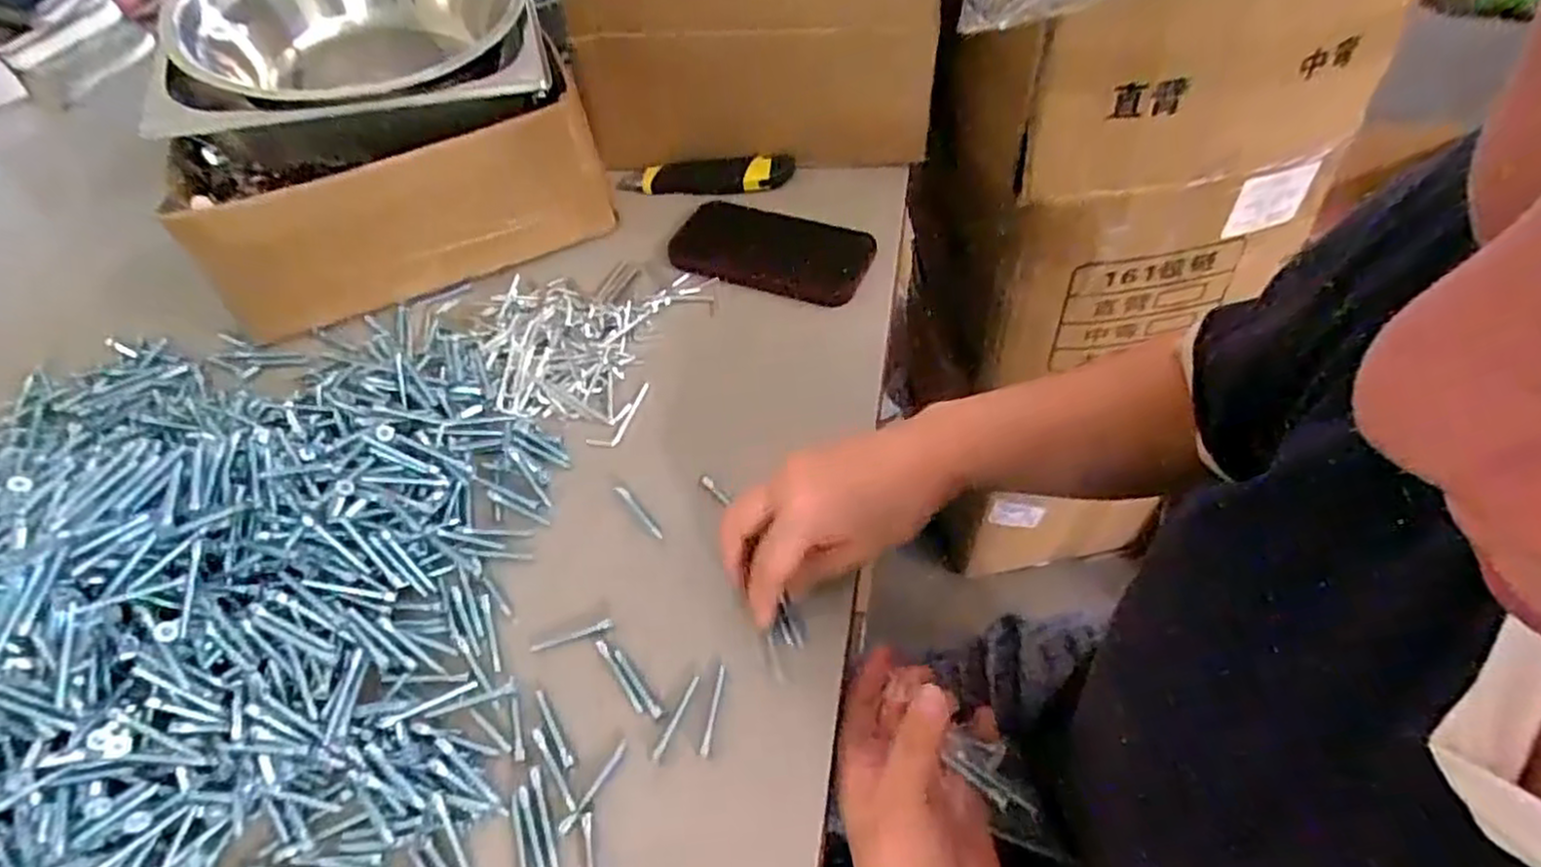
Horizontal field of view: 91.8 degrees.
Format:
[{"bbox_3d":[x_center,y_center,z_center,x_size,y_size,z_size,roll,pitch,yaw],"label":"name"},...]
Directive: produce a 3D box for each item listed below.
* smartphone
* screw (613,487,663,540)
[{"bbox_3d":[0.003,-0.153,0.616,0.155,0.015,0.081,15,67,7],"label":"smartphone"},{"bbox_3d":[-0.085,0.047,0.473,0.007,0.009,0.051,-33,57,-19],"label":"screw"}]

